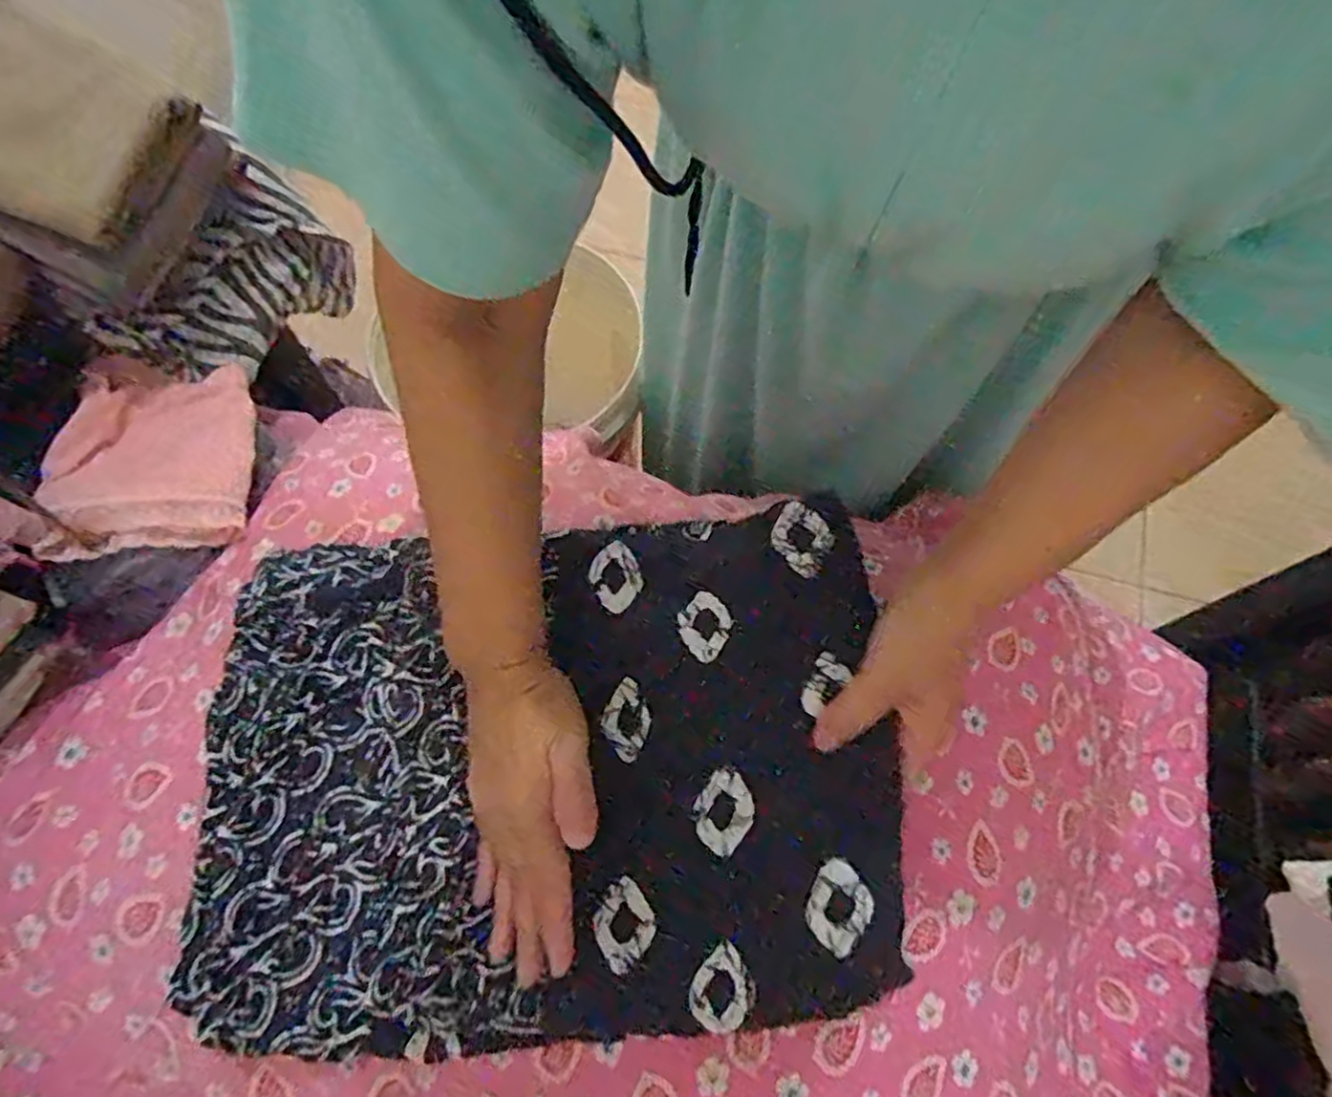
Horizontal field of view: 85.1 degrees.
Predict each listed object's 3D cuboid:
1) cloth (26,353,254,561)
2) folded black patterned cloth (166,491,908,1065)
[{"bbox_3d":[-0.371,-0.069,0.525,0.117,0.042,0.154,-10,67,-4],"label":"cloth"},{"bbox_3d":[-0.075,0.111,0.389,0.367,0.092,0.269,-4,67,-2],"label":"folded black patterned cloth"}]

